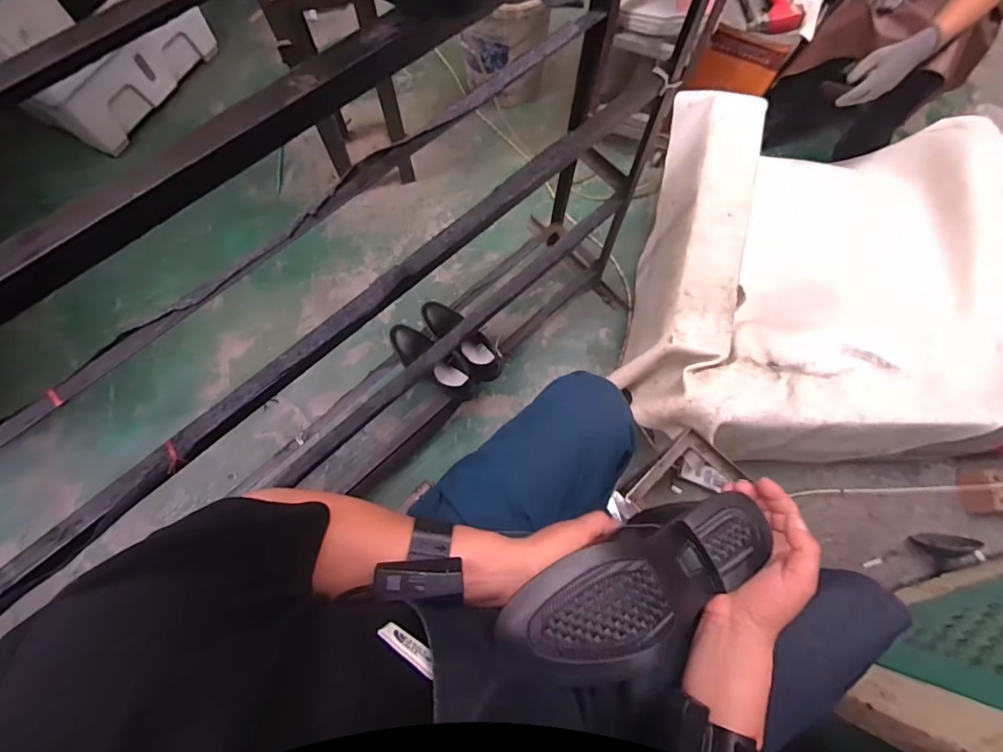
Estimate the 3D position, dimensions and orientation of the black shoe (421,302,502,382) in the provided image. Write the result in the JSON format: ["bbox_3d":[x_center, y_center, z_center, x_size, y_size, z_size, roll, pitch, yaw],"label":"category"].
[{"bbox_3d":[-0.102,-0.097,1.197,0.093,0.067,0.265,-40,77,-12],"label":"black shoe"}]

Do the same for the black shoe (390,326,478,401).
[{"bbox_3d":[-0.178,-0.039,1.178,0.263,0.077,0.092,38,76,11],"label":"black shoe"}]

